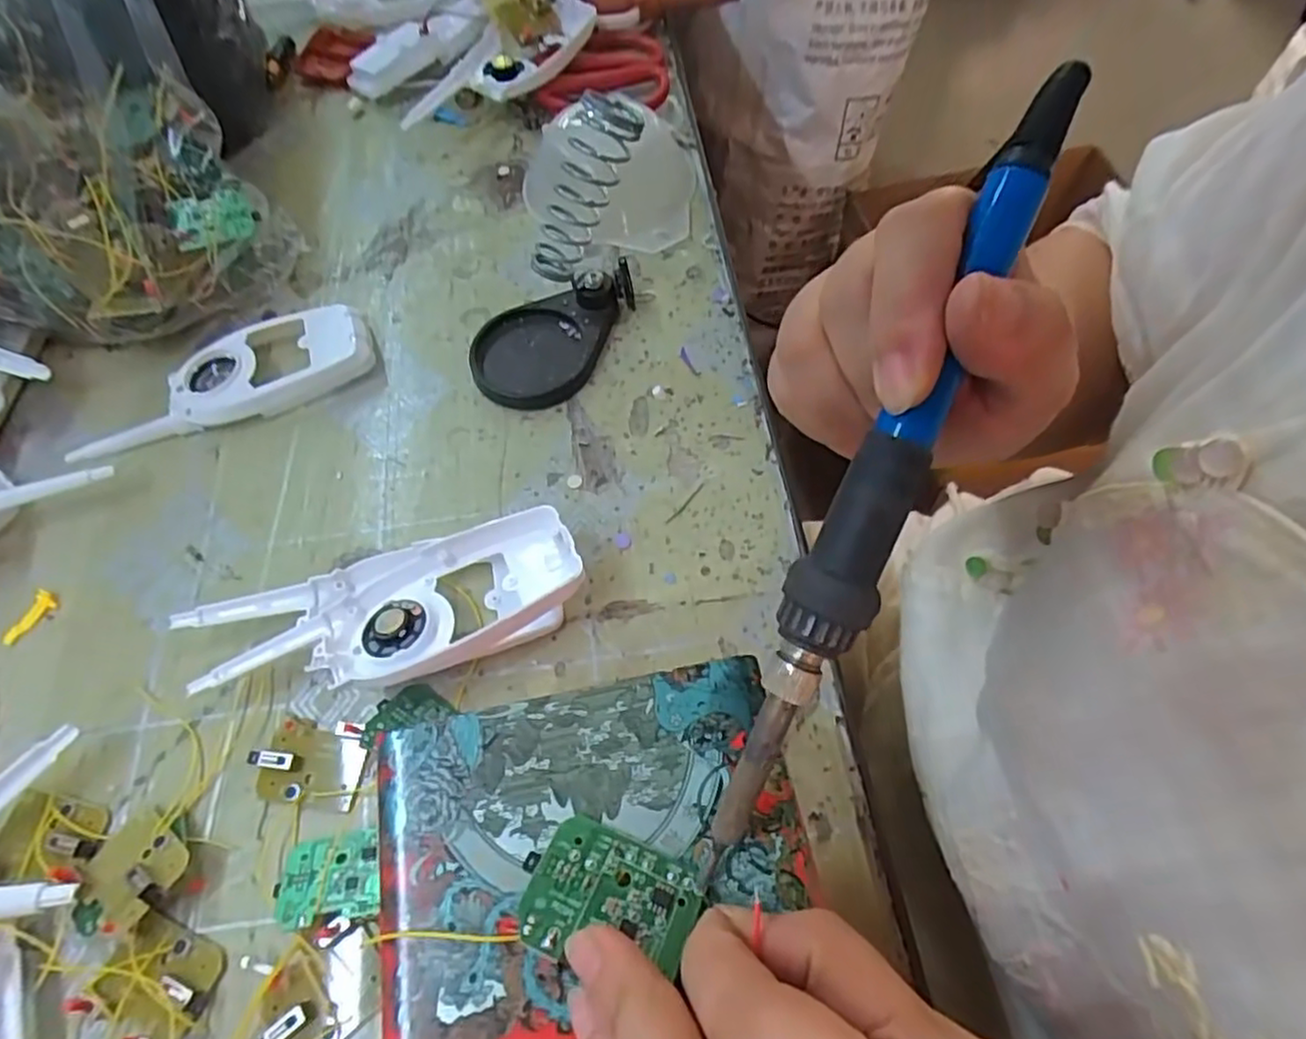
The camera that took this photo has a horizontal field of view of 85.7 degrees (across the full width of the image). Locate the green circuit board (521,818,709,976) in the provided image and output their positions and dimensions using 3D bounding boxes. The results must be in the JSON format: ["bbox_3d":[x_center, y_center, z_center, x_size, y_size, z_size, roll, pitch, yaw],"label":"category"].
[{"bbox_3d":[-0.011,0.096,0.182,0.043,0.004,0.032,12,44,6],"label":"green circuit board"}]

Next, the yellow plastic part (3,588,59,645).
[{"bbox_3d":[-0.296,0.046,0.333,0.009,0.004,0.027,24,65,15],"label":"yellow plastic part"}]

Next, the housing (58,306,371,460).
[{"bbox_3d":[-0.236,-0.076,0.388,0.160,0.019,0.055,-22,63,-10],"label":"housing"}]

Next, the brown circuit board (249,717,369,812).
[{"bbox_3d":[-0.143,0.100,0.293,0.048,0.011,0.032,5,62,5],"label":"brown circuit board"}]

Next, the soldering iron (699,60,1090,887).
[{"bbox_3d":[0.054,-0.006,0.168,0.019,0.015,0.207,24,96,15],"label":"soldering iron"}]

